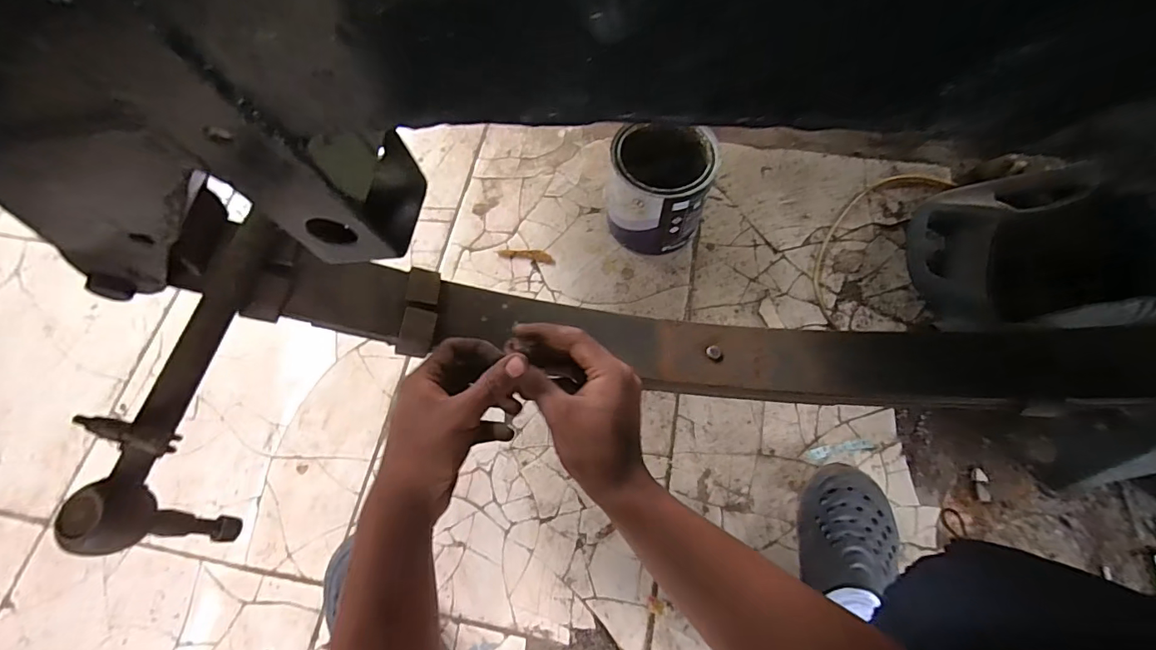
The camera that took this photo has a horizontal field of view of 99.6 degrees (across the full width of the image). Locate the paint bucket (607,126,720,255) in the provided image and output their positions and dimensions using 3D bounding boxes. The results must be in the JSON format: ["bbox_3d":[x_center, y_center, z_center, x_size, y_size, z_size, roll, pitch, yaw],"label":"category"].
[{"bbox_3d":[0.122,-0.206,0.745,0.145,0.159,0.141,14,68,7],"label":"paint bucket"}]

